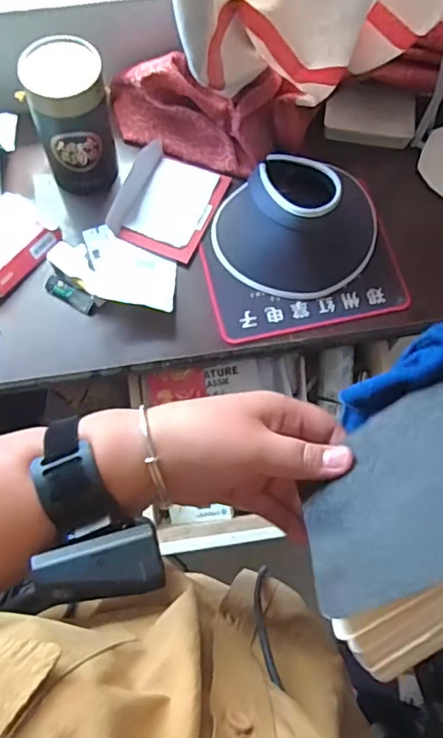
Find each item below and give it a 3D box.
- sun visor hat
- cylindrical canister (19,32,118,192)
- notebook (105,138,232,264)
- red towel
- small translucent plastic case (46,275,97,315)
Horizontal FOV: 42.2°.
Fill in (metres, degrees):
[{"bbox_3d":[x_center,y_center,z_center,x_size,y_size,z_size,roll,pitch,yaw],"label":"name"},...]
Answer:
[{"bbox_3d":[0.118,-0.234,0.860,0.238,0.108,0.234,28,71,9],"label":"sun visor hat"},{"bbox_3d":[-0.217,-0.362,0.844,0.108,0.207,0.094,-21,71,-10],"label":"cylindrical canister"},{"bbox_3d":[-0.082,-0.267,0.903,0.142,0.039,0.174,21,70,6],"label":"notebook"},{"bbox_3d":[-0.016,-0.412,0.919,0.325,0.122,0.148,7,69,1],"label":"red towel"},{"bbox_3d":[-0.225,-0.110,0.855,0.085,0.014,0.025,31,71,10],"label":"small translucent plastic case"}]

